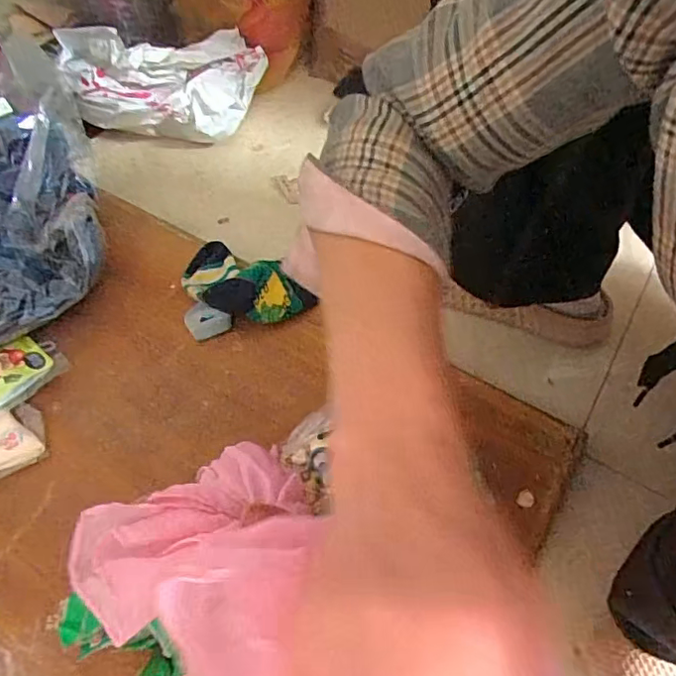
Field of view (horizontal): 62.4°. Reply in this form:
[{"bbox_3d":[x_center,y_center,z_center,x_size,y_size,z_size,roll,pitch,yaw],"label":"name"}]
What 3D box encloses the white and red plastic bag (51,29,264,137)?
[{"bbox_3d":[-0.248,-0.366,0.807,0.288,0.115,0.186,-9,58,-7],"label":"white and red plastic bag"}]

